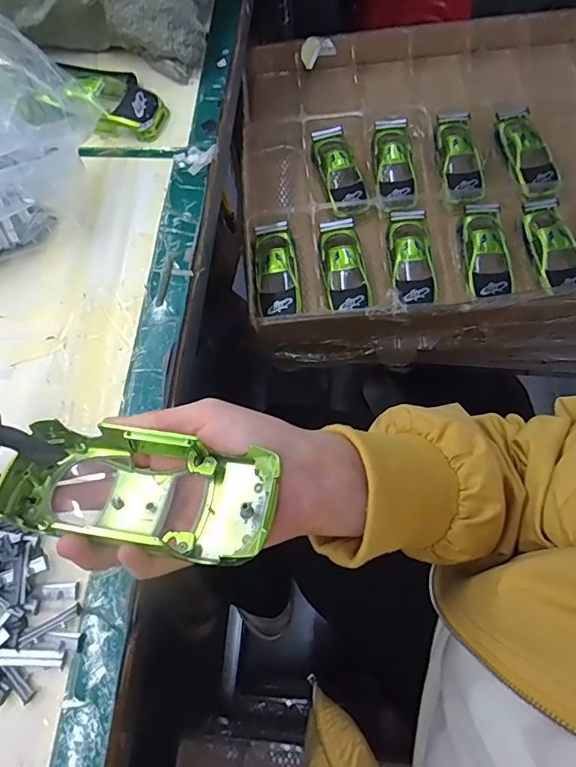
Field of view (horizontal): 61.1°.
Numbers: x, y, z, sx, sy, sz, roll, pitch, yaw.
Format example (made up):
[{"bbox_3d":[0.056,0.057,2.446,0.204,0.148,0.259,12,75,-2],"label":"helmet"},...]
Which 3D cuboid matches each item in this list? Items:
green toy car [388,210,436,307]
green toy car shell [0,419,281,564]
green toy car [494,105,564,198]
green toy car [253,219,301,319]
[{"bbox_3d":[0.148,-0.148,0.592,0.051,0.041,0.143,-1,68,2],"label":"green toy car"},{"bbox_3d":[-0.071,0.052,0.237,0.127,0.045,0.051,5,69,11],"label":"green toy car shell"},{"bbox_3d":[0.308,-0.307,0.630,0.054,0.031,0.154,-8,68,-1],"label":"green toy car"},{"bbox_3d":[-0.013,-0.137,0.591,0.048,0.031,0.125,-8,68,0],"label":"green toy car"}]

